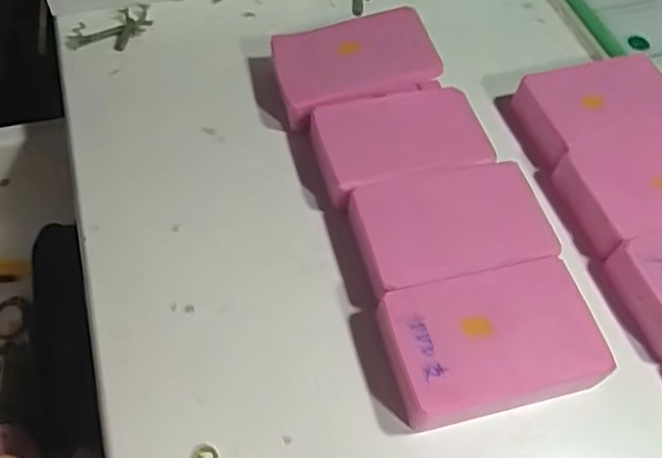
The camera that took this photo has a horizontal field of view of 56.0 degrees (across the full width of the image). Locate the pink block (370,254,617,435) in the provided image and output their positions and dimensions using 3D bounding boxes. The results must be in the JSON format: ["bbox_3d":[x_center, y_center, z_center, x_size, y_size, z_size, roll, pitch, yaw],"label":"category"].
[{"bbox_3d":[0.054,0.040,0.214,0.072,0.019,0.047,-10,58,-12],"label":"pink block"}]

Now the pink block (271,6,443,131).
[{"bbox_3d":[0.009,-0.071,0.275,0.068,0.028,0.046,-12,58,-14],"label":"pink block"}]

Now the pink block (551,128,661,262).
[{"bbox_3d":[0.134,-0.019,0.256,0.075,0.015,0.044,-15,59,-15],"label":"pink block"}]

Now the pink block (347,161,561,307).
[{"bbox_3d":[0.044,0.001,0.238,0.072,0.018,0.045,-11,58,-13],"label":"pink block"}]

